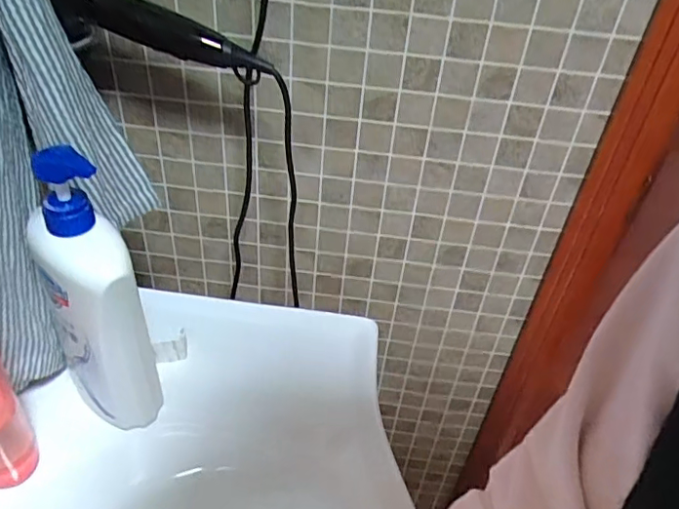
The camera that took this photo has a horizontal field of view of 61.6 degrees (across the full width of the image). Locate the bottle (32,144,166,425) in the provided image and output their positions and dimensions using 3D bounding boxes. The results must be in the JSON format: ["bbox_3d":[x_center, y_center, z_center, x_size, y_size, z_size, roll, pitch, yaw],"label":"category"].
[{"bbox_3d":[-0.206,0.045,0.483,0.072,0.273,0.071,-17,46,-24],"label":"bottle"}]

